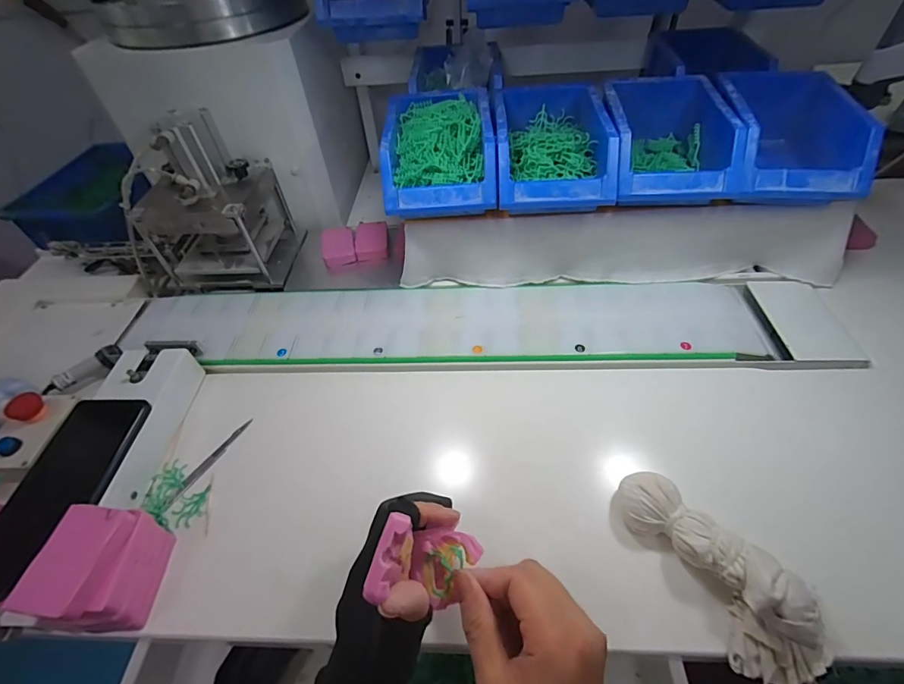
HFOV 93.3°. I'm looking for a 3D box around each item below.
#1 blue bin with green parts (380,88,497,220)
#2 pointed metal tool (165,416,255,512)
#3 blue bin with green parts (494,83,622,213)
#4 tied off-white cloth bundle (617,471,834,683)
[{"bbox_3d":[-0.014,-0.226,0.503,0.122,0.070,0.179,-2,49,2],"label":"blue bin with green parts"},{"bbox_3d":[-0.242,0.118,0.425,0.012,0.004,0.105,21,54,20],"label":"pointed metal tool"},{"bbox_3d":[0.113,-0.231,0.502,0.123,0.072,0.195,-1,49,3],"label":"blue bin with green parts"},{"bbox_3d":[0.195,0.164,0.316,0.057,0.051,0.155,-24,52,-16],"label":"tied off-white cloth bundle"}]

